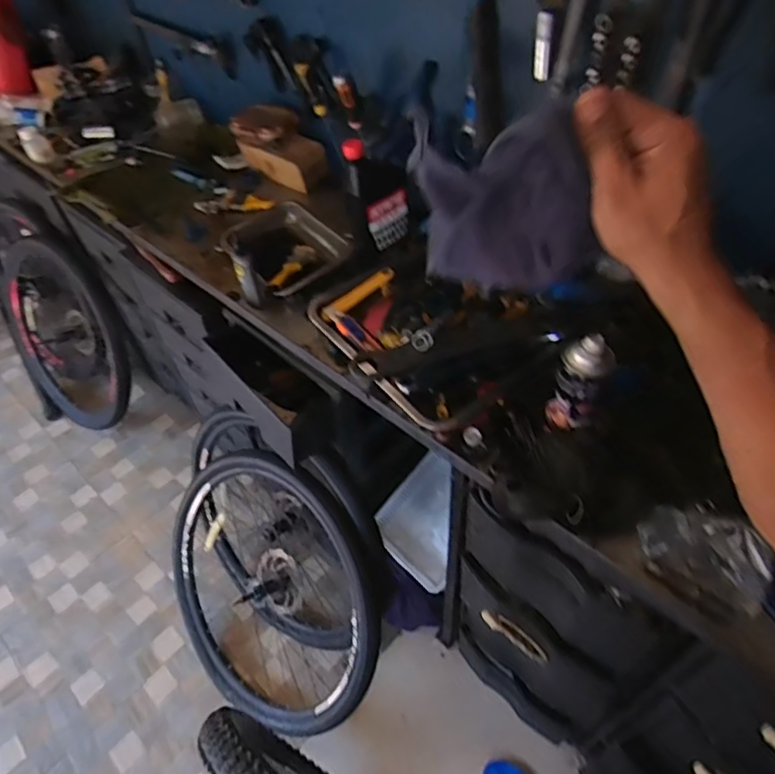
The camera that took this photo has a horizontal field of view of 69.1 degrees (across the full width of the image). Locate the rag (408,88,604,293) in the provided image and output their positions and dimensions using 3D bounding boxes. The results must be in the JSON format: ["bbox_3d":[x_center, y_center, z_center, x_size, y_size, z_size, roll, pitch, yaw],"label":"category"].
[{"bbox_3d":[0.073,-0.131,0.392,0.149,0.128,0.032,33,57,28],"label":"rag"}]

